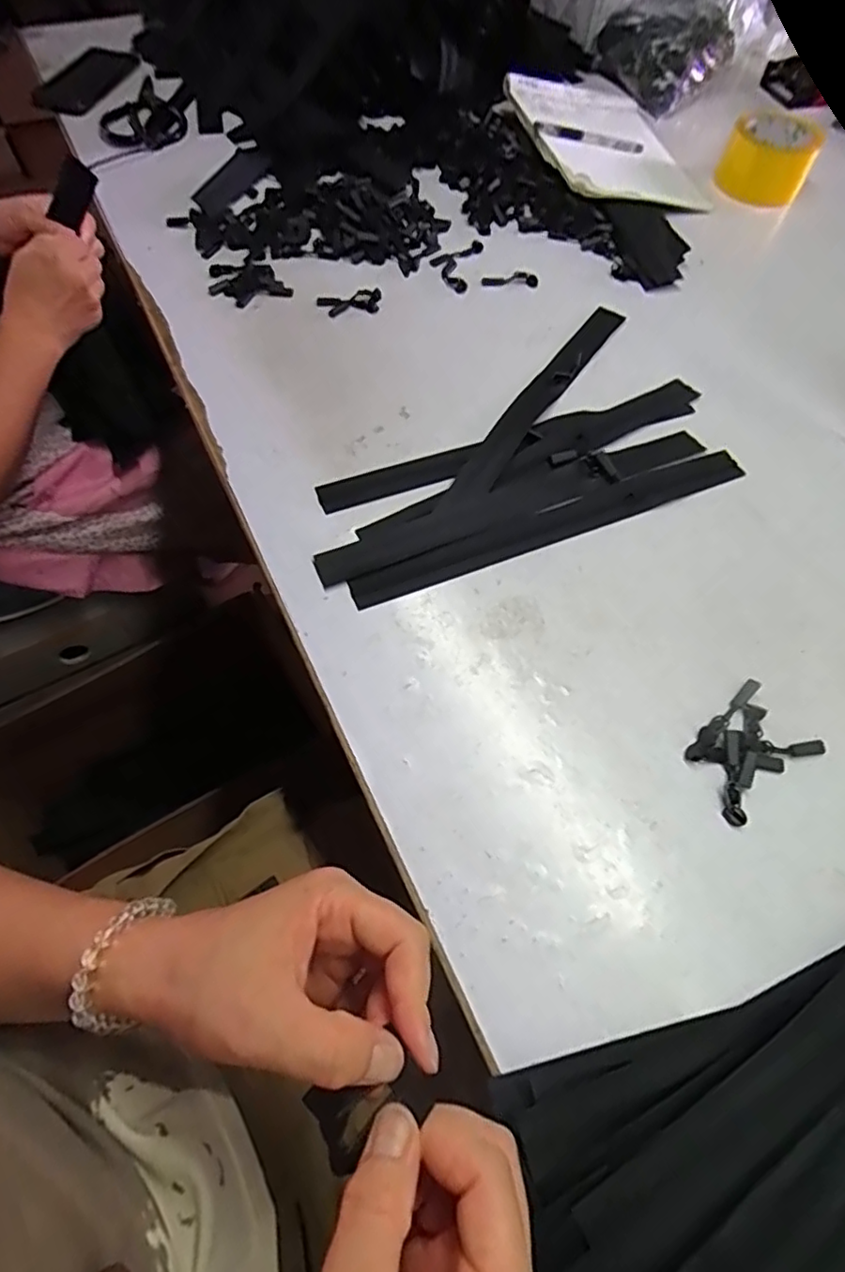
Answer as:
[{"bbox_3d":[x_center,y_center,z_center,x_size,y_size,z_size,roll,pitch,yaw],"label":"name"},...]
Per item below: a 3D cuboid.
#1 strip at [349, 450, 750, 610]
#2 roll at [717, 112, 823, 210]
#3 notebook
[{"bbox_3d":[0.111,-0.091,0.485,0.354,0.007,0.031,-21,65,-12],"label":"strip"},{"bbox_3d":[0.423,-0.582,0.726,0.102,0.053,0.112,28,65,12],"label":"roll"},{"bbox_3d":[0.227,-0.640,0.755,0.193,0.014,0.330,-9,63,-15],"label":"notebook"}]

